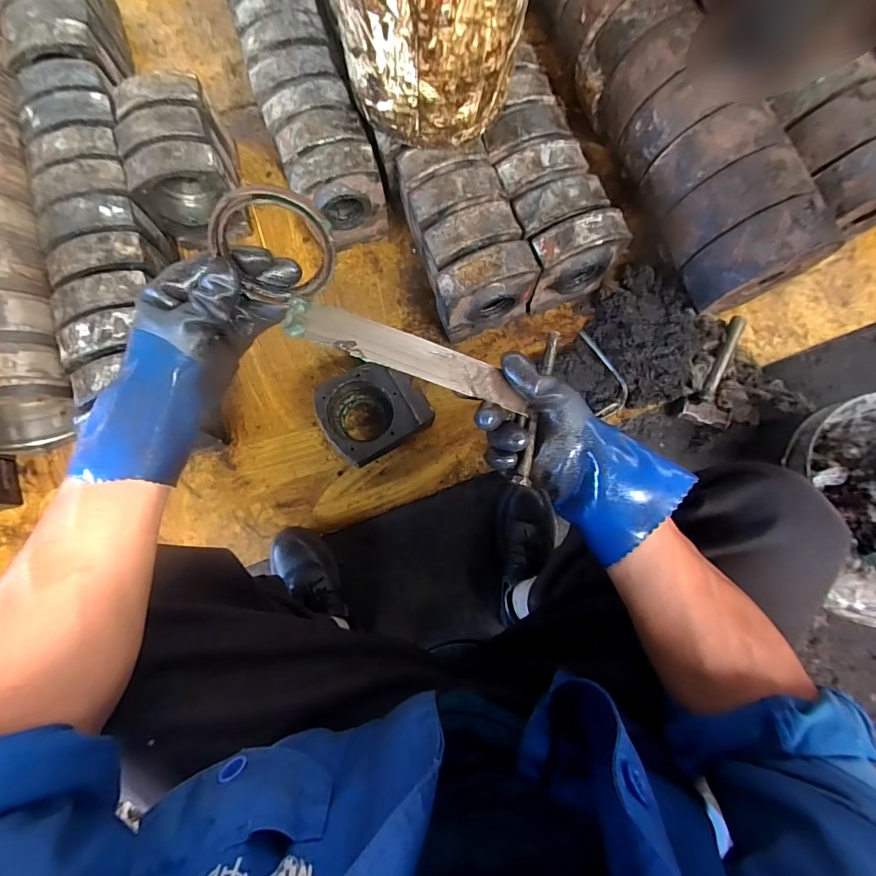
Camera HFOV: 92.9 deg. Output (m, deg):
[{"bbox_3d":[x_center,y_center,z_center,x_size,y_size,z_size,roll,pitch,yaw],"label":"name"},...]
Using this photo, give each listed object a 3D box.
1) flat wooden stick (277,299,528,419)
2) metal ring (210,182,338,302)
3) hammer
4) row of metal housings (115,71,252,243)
[{"bbox_3d":[-0.020,-0.070,0.358,0.212,0.004,0.034,17,76,-11],"label":"flat wooden stick"},{"bbox_3d":[-0.118,-0.144,0.313,0.083,0.087,0.009,-22,51,18],"label":"metal ring"},{"bbox_3d":[0.550,-0.130,0.796,0.089,0.039,0.225,24,81,4],"label":"hammer"},{"bbox_3d":[-0.486,-0.528,0.801,0.156,0.167,0.212,-14,80,-3],"label":"row of metal housings"}]

